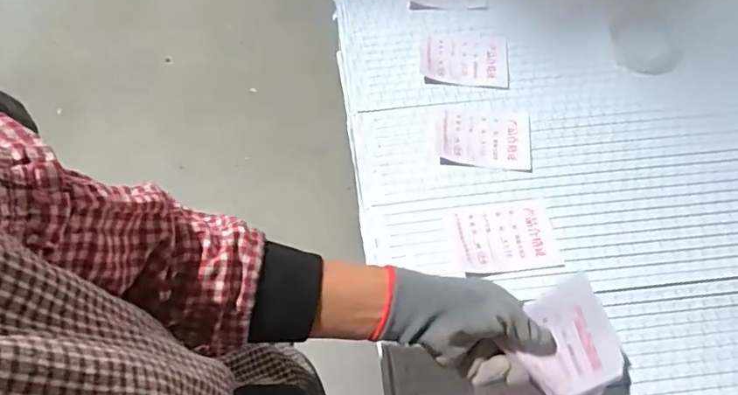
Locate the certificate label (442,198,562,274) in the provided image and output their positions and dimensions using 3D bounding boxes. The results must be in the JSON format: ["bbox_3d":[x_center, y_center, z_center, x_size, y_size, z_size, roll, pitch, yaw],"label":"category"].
[{"bbox_3d":[0.135,0.040,0.576,0.109,0.004,0.073,-7,64,-5],"label":"certificate label"}]

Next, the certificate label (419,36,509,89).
[{"bbox_3d":[0.114,-0.168,0.682,0.105,0.005,0.074,7,63,2],"label":"certificate label"}]

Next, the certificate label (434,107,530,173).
[{"bbox_3d":[0.127,-0.066,0.631,0.106,0.004,0.073,5,63,1],"label":"certificate label"}]

